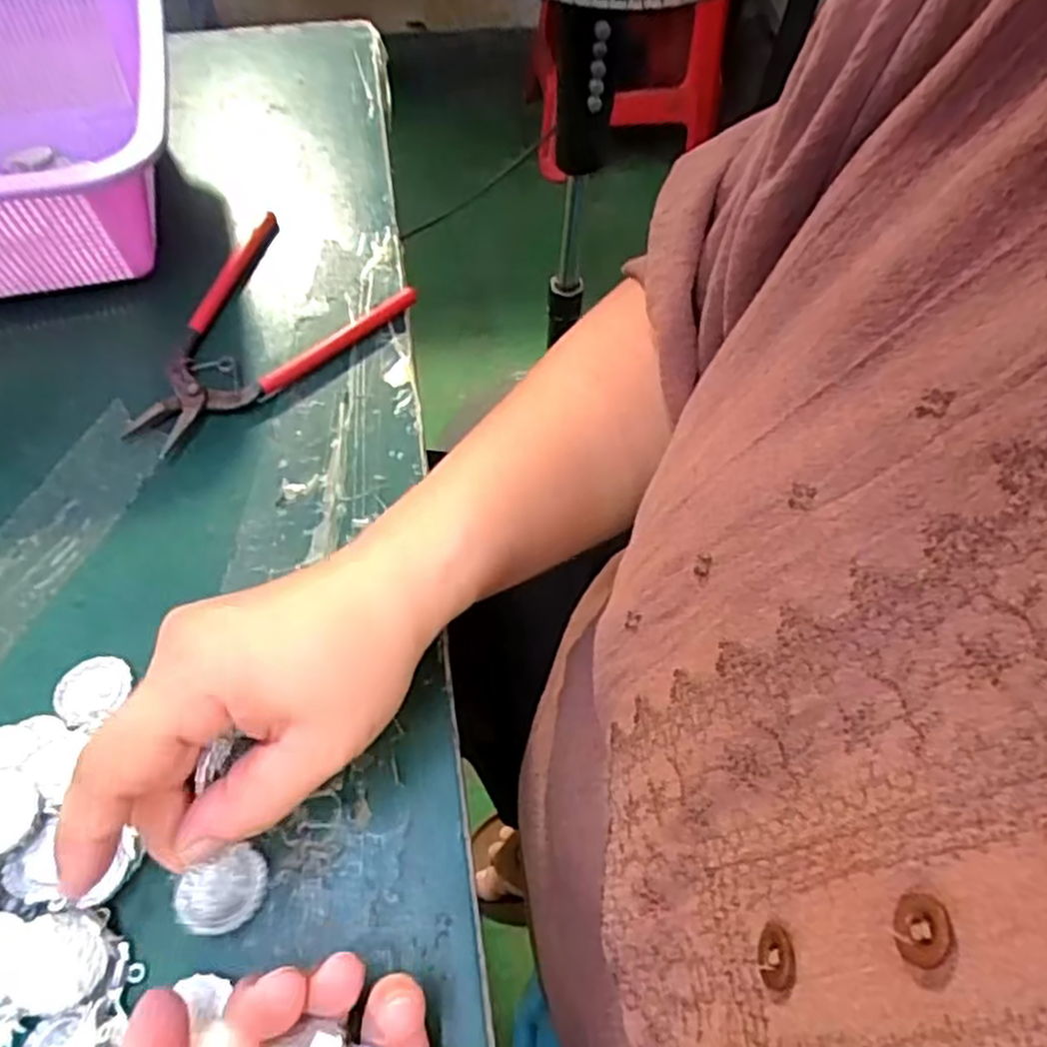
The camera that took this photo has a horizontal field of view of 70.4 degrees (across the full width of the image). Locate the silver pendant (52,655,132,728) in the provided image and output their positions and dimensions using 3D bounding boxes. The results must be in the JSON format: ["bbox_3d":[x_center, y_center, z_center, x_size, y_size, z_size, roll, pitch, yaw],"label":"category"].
[{"bbox_3d":[-0.165,0.063,0.283,0.027,0.006,0.027,0,59,0],"label":"silver pendant"}]

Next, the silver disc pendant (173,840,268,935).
[{"bbox_3d":[-0.096,0.118,0.237,0.028,0.004,0.023,-16,95,-42],"label":"silver disc pendant"}]

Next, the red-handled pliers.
[{"bbox_3d":[-0.141,-0.094,0.377,0.107,0.010,0.144,30,64,16],"label":"red-handled pliers"}]

